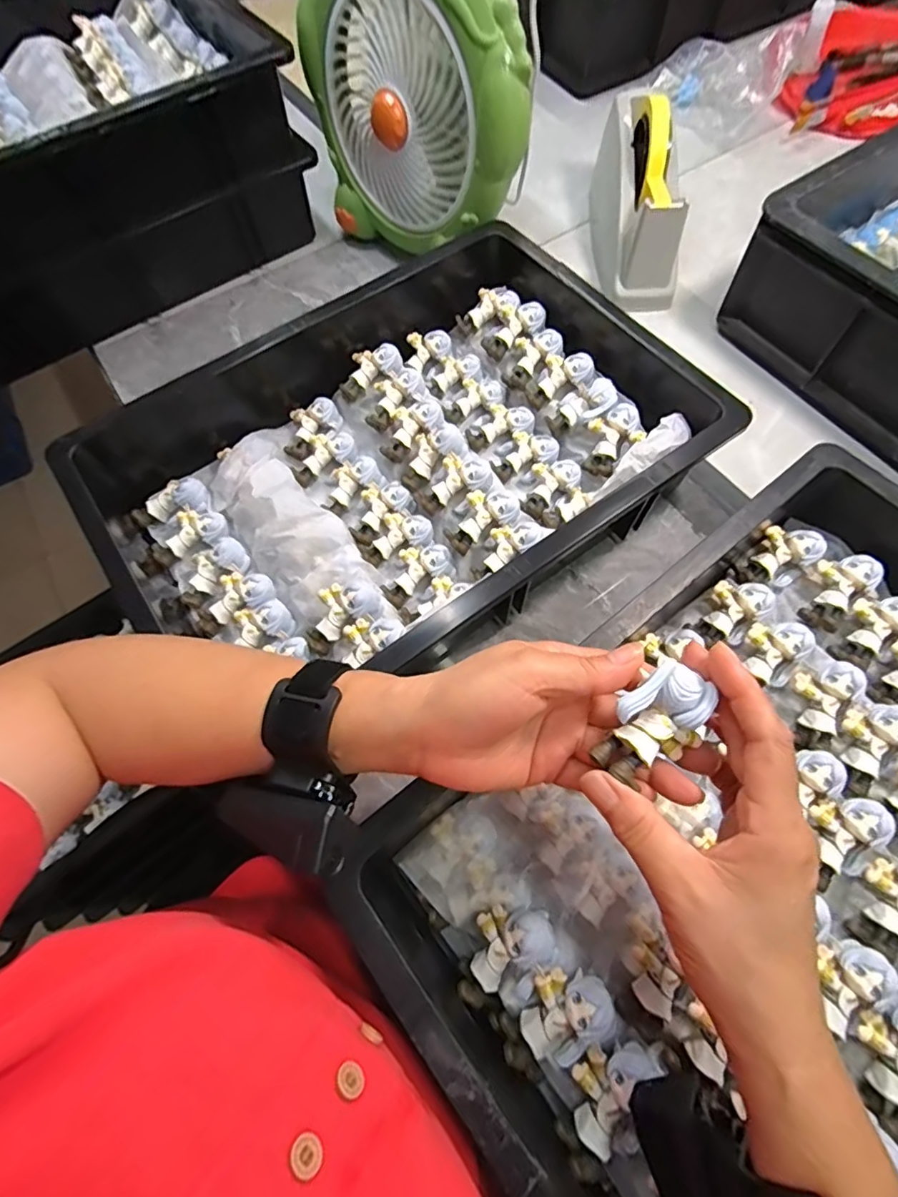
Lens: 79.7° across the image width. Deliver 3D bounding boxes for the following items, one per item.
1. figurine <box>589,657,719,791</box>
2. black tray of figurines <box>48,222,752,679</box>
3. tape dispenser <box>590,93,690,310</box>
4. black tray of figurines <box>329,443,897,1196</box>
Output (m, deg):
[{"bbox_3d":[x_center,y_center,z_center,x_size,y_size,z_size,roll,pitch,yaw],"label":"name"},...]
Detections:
[{"bbox_3d":[0.091,0.059,0.243,0.055,0.029,0.035,-36,69,-12],"label":"figurine"},{"bbox_3d":[-0.046,-0.126,0.453,0.451,0.089,0.350,-34,69,-12],"label":"black tray of figurines"},{"bbox_3d":[0.198,-0.428,0.564,0.058,0.116,0.195,-3,66,1],"label":"tape dispenser"},{"bbox_3d":[0.197,0.134,0.310,0.439,0.075,0.297,-37,70,-13],"label":"black tray of figurines"}]

